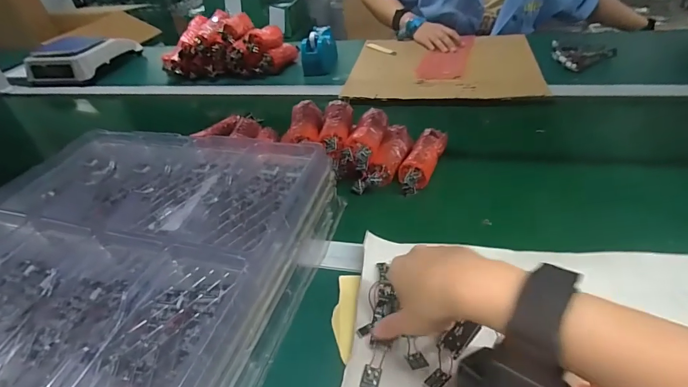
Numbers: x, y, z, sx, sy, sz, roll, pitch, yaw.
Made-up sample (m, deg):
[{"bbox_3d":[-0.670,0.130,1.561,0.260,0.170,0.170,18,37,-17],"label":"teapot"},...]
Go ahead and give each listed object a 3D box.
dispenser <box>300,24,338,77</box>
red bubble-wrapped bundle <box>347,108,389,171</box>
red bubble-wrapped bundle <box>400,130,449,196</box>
[{"bbox_3d":[-0.059,-0.344,0.917,0.062,0.089,0.137,2,41,11],"label":"dispenser"},{"bbox_3d":[0.034,-0.082,0.552,0.041,0.035,0.112,7,42,17],"label":"red bubble-wrapped bundle"},{"bbox_3d":[0.114,-0.052,0.550,0.043,0.034,0.118,16,60,26],"label":"red bubble-wrapped bundle"}]

